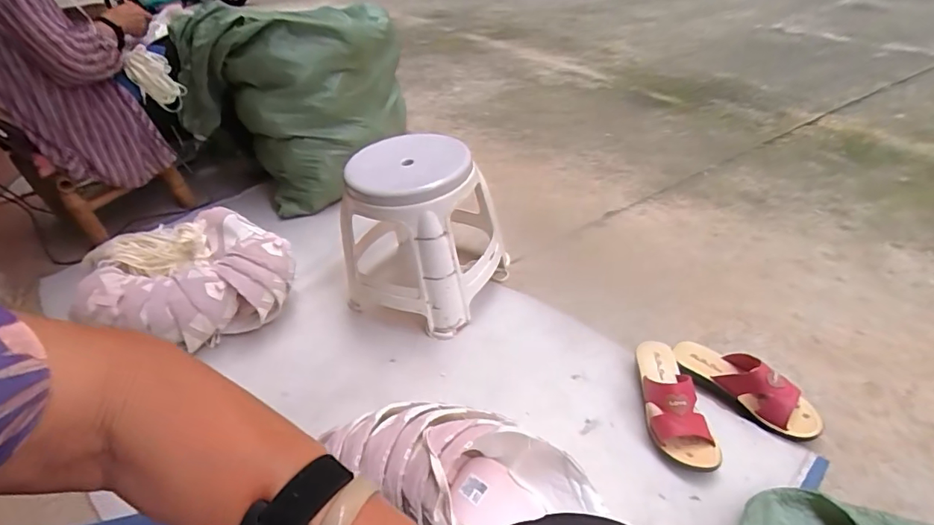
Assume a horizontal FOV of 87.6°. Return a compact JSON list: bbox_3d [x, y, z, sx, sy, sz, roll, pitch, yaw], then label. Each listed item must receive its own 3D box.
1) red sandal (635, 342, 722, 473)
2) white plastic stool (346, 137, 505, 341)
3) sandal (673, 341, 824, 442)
[{"bbox_3d":[0.324,0.215,0.781,0.083,0.079,0.223,-7,39,0],"label":"red sandal"},{"bbox_3d":[-0.092,-0.061,1.002,0.276,0.318,0.243,13,43,24],"label":"white plastic stool"},{"bbox_3d":[0.459,0.195,0.802,0.075,0.075,0.223,-33,45,-29],"label":"sandal"}]

